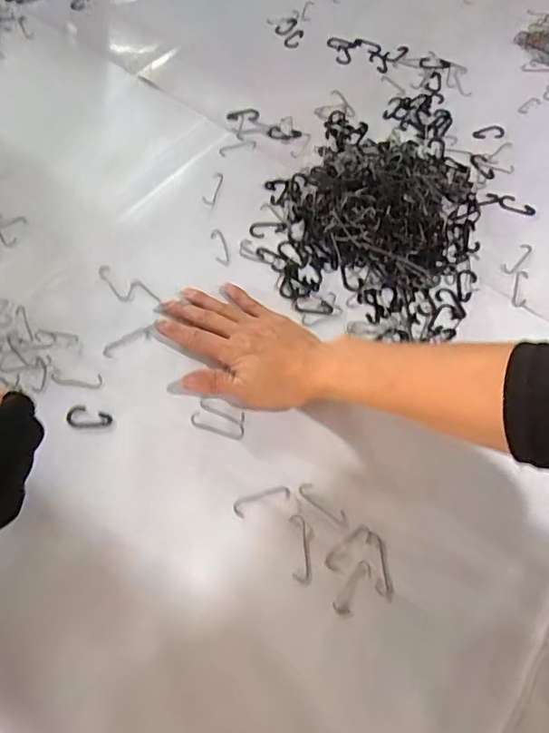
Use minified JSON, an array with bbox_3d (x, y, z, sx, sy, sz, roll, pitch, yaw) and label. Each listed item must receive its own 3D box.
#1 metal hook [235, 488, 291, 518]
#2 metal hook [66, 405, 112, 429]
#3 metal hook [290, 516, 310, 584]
[{"bbox_3d":[-0.009,0.101,0.396,0.045,0.004,0.012,-16,65,-10],"label":"metal hook"},{"bbox_3d":[-0.151,0.043,0.423,0.035,0.004,0.018,17,64,7],"label":"metal hook"},{"bbox_3d":[0.018,0.132,0.381,0.013,0.004,0.047,-3,63,-3],"label":"metal hook"}]

